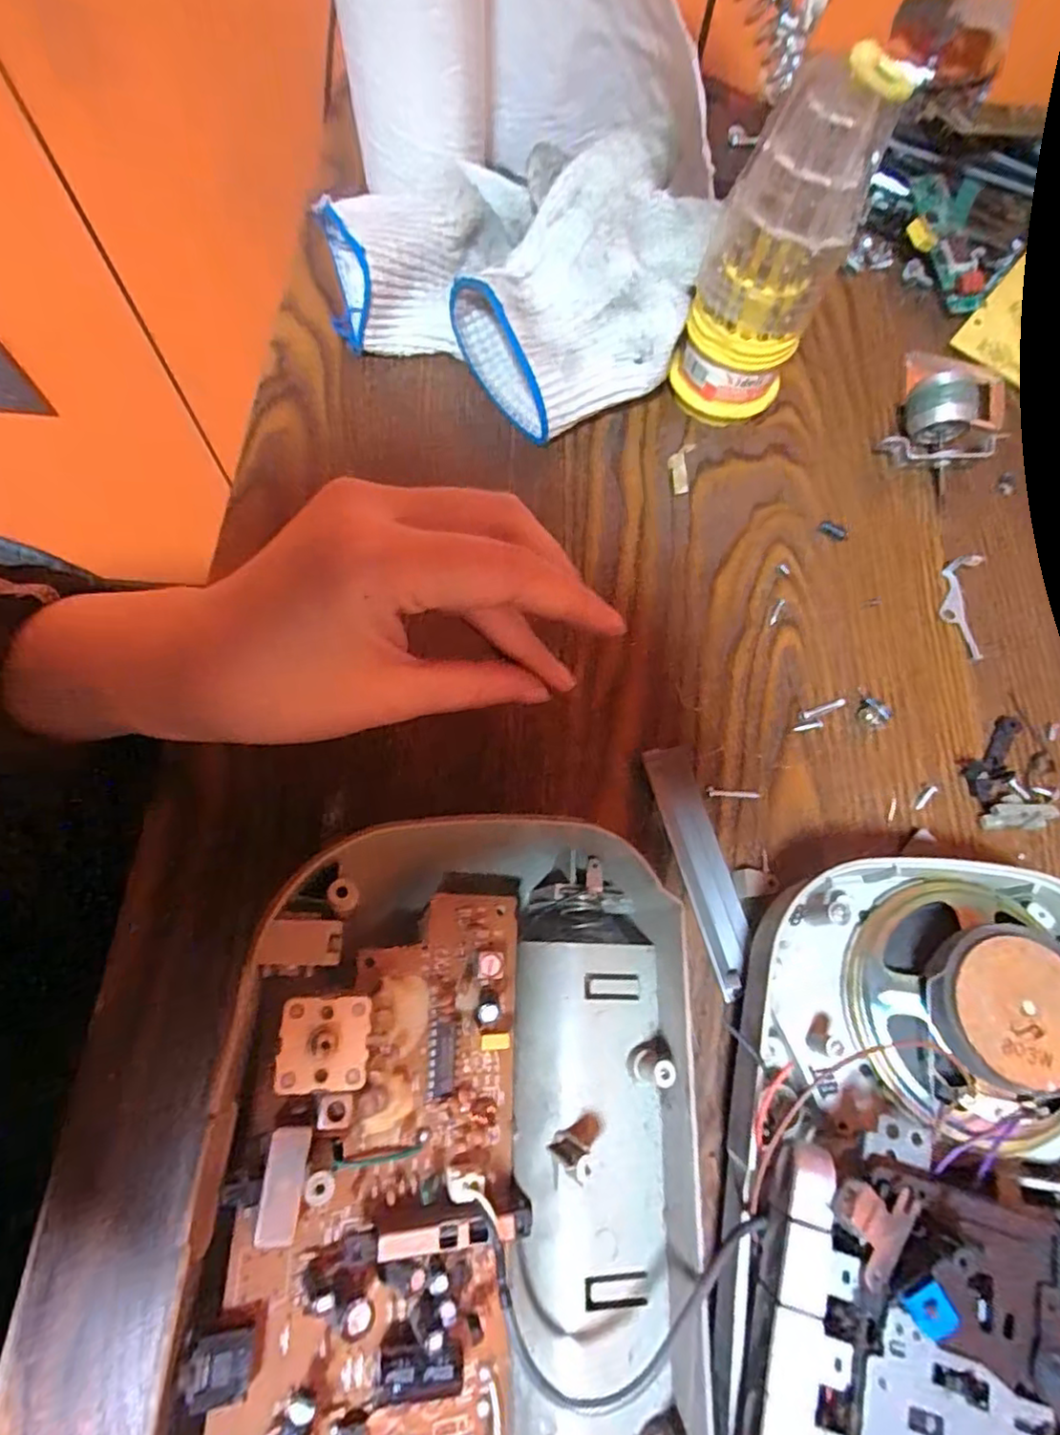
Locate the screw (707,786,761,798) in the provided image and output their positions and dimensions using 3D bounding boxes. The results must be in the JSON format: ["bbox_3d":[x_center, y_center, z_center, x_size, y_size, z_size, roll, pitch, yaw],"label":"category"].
[{"bbox_3d":[0.077,0.028,0.241,0.021,0.004,0.004,0,71,-2],"label":"screw"}]

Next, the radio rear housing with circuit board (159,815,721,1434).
[{"bbox_3d":[-0.011,0.169,0.148,0.135,0.075,0.285,3,71,-1],"label":"radio rear housing with circuit board"}]

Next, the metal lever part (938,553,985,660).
[{"bbox_3d":[0.184,-0.048,0.269,0.014,0.010,0.045,11,71,1],"label":"metal lever part"}]

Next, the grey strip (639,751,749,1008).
[{"bbox_3d":[0.063,0.053,0.231,0.018,0.005,0.086,-14,72,-7],"label":"grey strip"}]

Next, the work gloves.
[{"bbox_3d":[-0.016,-0.197,0.282,0.170,0.067,0.102,18,71,4],"label":"work gloves"}]

